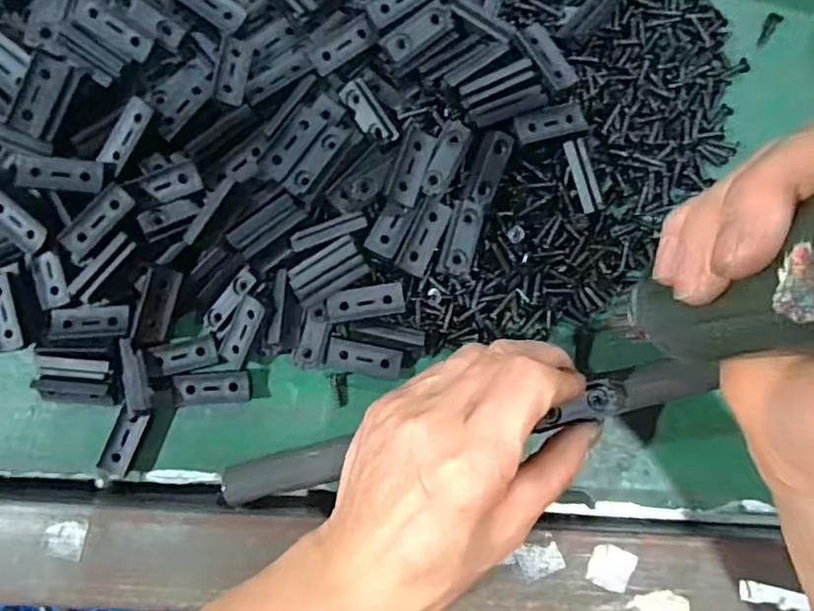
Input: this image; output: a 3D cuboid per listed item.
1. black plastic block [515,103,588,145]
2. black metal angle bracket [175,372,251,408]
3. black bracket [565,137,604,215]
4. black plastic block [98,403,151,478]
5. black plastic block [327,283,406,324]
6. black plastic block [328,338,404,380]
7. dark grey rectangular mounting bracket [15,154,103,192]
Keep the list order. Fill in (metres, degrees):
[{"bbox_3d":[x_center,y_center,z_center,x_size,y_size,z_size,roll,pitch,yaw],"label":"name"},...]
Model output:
[{"bbox_3d":[0.068,-0.085,0.275,0.037,0.004,0.014,-19,87,-17],"label":"black plastic block"},{"bbox_3d":[-0.091,0.039,0.280,0.035,0.006,0.014,-4,87,0],"label":"black metal angle bracket"},{"bbox_3d":[0.083,-0.060,0.278,0.010,0.011,0.034,-19,87,-1],"label":"black bracket"},{"bbox_3d":[-0.133,0.065,0.278,0.014,0.010,0.033,24,87,2],"label":"black plastic block"},{"bbox_3d":[-0.019,0.000,0.273,0.035,0.012,0.014,-10,87,0],"label":"black plastic block"},{"bbox_3d":[-0.020,0.026,0.279,0.034,0.004,0.015,11,87,1],"label":"black plastic block"},{"bbox_3d":[-0.152,-0.058,0.261,0.034,0.008,0.014,3,87,0],"label":"dark grey rectangular mounting bracket"}]

